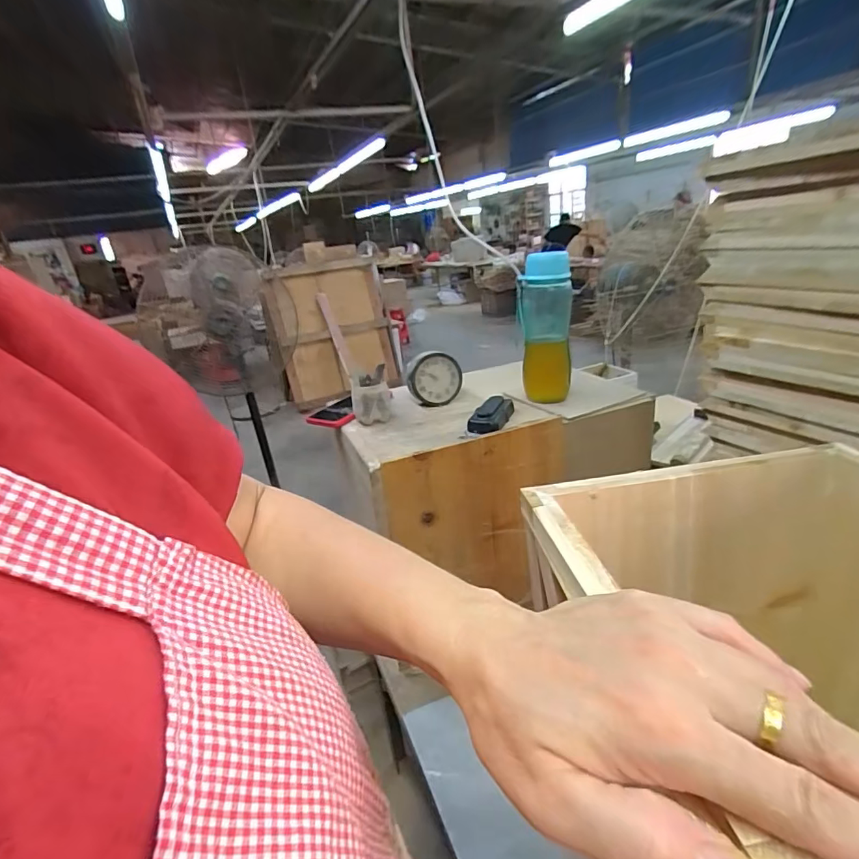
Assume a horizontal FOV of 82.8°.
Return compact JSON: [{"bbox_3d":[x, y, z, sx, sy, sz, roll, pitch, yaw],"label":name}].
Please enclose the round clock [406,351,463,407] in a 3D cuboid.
[{"bbox_3d":[0.009,-0.089,0.858,0.097,0.096,0.032,-10,22,-6],"label":"round clock"}]

